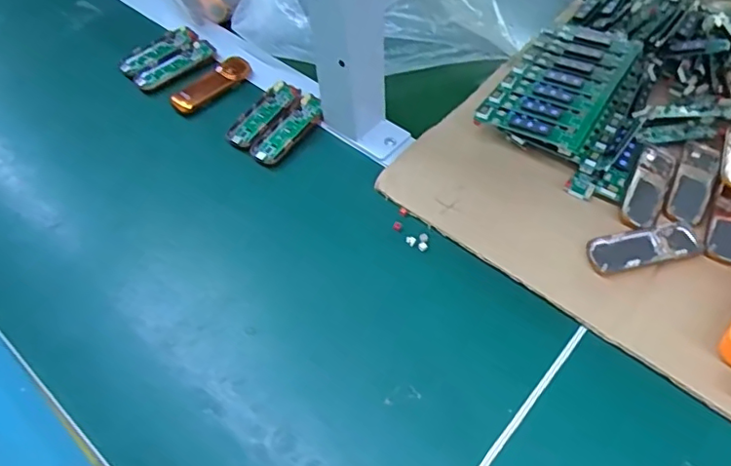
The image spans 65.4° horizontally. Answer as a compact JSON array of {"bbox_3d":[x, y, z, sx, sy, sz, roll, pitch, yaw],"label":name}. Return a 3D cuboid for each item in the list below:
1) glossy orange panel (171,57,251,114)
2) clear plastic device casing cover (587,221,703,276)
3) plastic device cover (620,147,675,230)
[{"bbox_3d":[-0.147,-0.141,0.542,0.028,0.017,0.084,38,66,25],"label":"glossy orange panel"},{"bbox_3d":[0.203,0.010,0.413,0.084,0.005,0.029,-13,56,-4],"label":"clear plastic device casing cover"},{"bbox_3d":[0.220,-0.036,0.441,0.027,0.007,0.083,23,61,18],"label":"plastic device cover"}]

